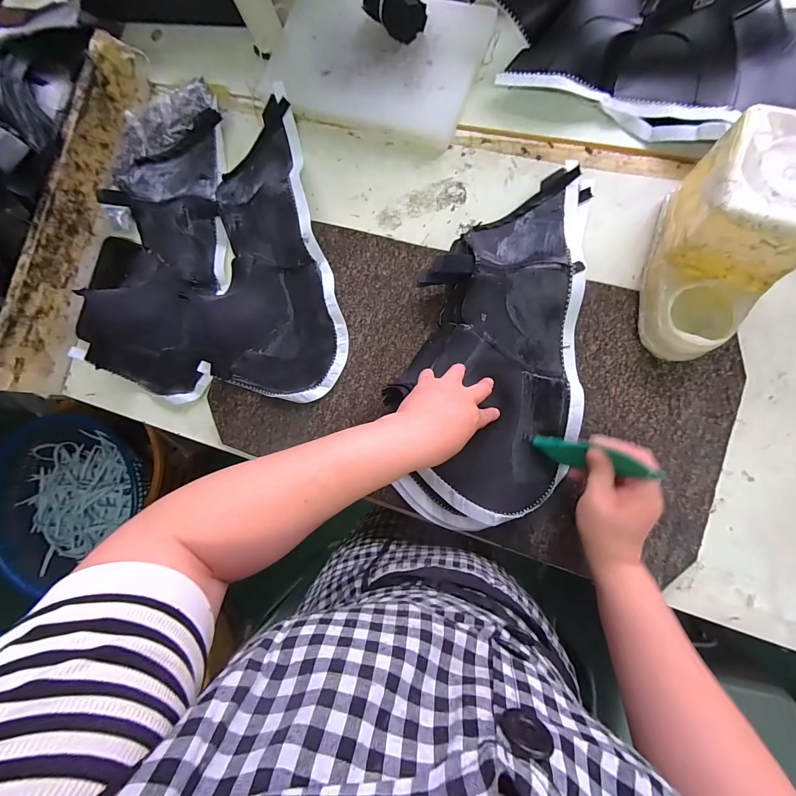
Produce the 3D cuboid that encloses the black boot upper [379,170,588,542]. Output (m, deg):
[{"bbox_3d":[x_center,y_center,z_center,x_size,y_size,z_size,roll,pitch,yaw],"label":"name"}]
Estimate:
[{"bbox_3d":[0.119,-0.067,0.412,0.212,0.044,0.444,12,88,9],"label":"black boot upper"}]

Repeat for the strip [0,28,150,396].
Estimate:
[{"bbox_3d":[-0.487,-0.269,0.509,0.021,0.084,0.533,15,89,10],"label":"strip"}]

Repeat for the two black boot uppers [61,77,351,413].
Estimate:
[{"bbox_3d":[-0.294,-0.223,0.503,0.368,0.066,0.479,-15,84,8],"label":"two black boot uppers"}]

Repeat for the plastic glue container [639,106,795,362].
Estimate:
[{"bbox_3d":[0.333,-0.148,0.348,0.100,0.116,0.207,19,89,10],"label":"plastic glue container"}]

